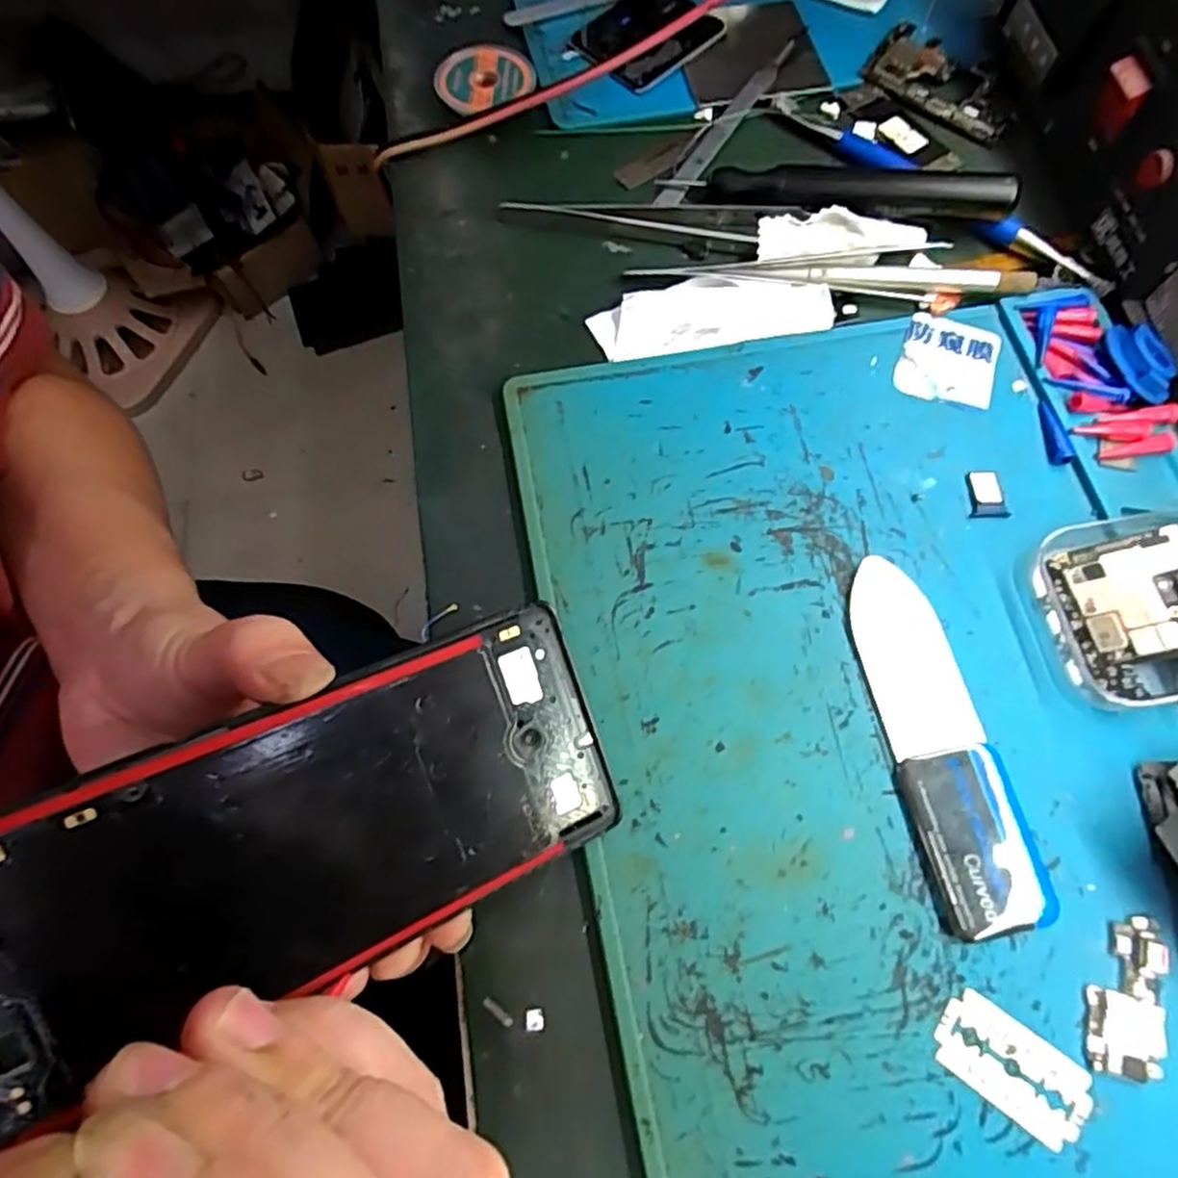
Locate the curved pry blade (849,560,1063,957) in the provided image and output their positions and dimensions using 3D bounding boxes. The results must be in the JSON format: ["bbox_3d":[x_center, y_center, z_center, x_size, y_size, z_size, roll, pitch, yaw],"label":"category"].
[{"bbox_3d":[0.114,0.047,0.232,0.035,0.005,0.119,-11,69,-3],"label":"curved pry blade"}]

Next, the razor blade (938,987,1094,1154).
[{"bbox_3d":[0.120,0.134,0.199,0.042,0.004,0.023,35,74,13],"label":"razor blade"}]

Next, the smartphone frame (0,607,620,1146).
[{"bbox_3d":[-0.071,0.063,0.184,0.160,0.004,0.070,-20,96,-24],"label":"smartphone frame"}]

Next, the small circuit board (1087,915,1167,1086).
[{"bbox_3d":[0.156,0.117,0.205,0.021,0.004,0.043,15,70,7],"label":"small circuit board"}]

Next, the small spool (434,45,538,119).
[{"bbox_3d":[-0.047,-0.235,0.334,0.044,0.014,0.041,0,69,1],"label":"small spool"}]

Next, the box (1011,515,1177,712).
[{"bbox_3d":[0.187,0.005,0.235,0.072,0.028,0.060,-8,69,-2],"label":"box"}]

